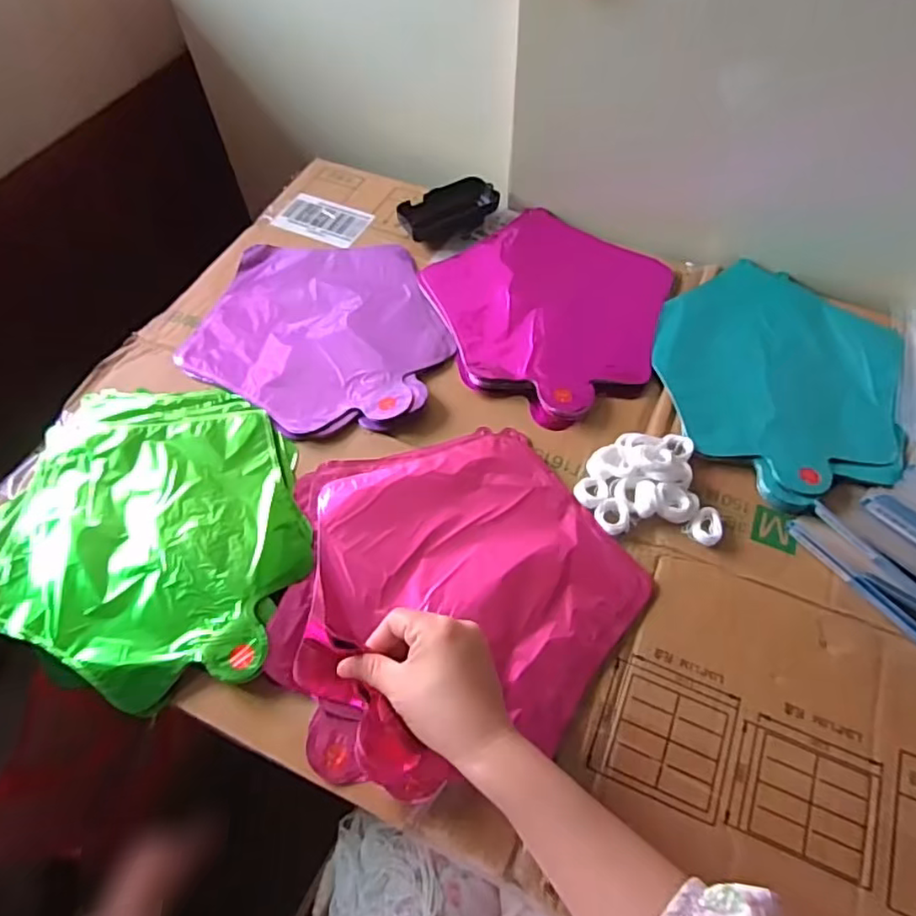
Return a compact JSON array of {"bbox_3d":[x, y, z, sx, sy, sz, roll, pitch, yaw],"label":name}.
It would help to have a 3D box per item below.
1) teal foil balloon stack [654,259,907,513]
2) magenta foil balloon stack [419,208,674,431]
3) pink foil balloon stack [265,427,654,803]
[{"bbox_3d":[0.279,-0.078,0.543,0.203,0.022,0.262,19,62,15],"label":"teal foil balloon stack"},{"bbox_3d":[0.082,-0.147,0.587,0.227,0.019,0.230,28,65,19],"label":"magenta foil balloon stack"},{"bbox_3d":[-0.004,0.084,0.440,0.255,0.044,0.243,-14,60,-6],"label":"pink foil balloon stack"}]

